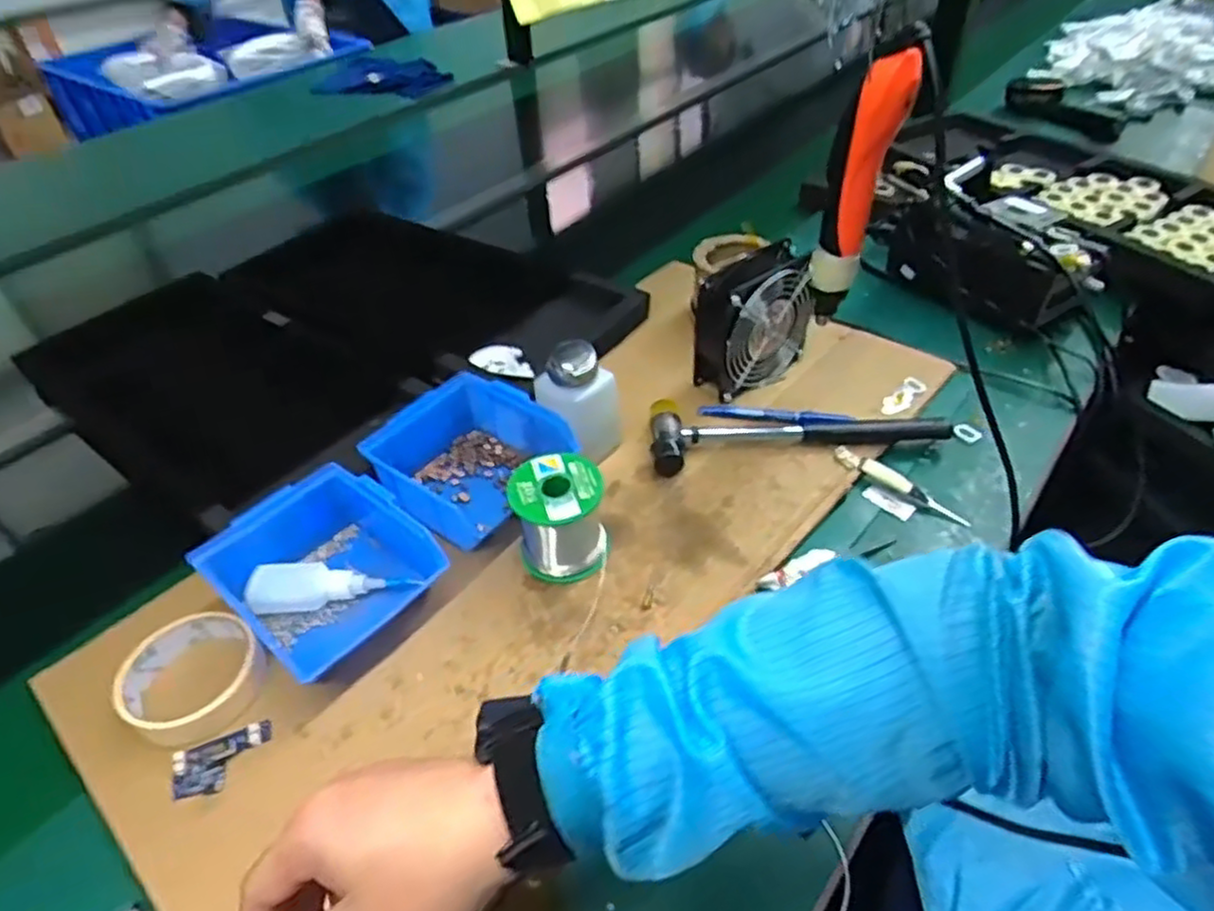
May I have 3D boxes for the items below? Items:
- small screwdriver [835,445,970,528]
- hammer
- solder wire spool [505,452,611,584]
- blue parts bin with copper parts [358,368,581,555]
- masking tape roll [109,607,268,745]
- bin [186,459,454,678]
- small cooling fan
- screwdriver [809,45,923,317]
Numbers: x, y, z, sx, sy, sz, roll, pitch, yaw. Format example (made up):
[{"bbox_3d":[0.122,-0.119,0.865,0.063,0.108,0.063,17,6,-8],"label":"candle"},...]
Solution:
[{"bbox_3d":[0.244,0.024,0.598,0.117,0.013,0.018,33,51,21],"label":"small screwdriver"},{"bbox_3d":[0.167,-0.025,0.640,0.260,0.031,0.075,-6,45,-3],"label":"hammer"},{"bbox_3d":[-0.035,0.047,0.541,0.068,0.070,0.067,-8,45,-5],"label":"solder wire spool"},{"bbox_3d":[-0.116,0.006,0.601,0.130,0.074,0.131,32,55,30],"label":"blue parts bin with copper parts"},{"bbox_3d":[-0.282,0.147,0.488,0.086,0.023,0.088,-1,44,1],"label":"masking tape roll"},{"bbox_3d":[-0.202,0.083,0.521,0.134,0.060,0.130,29,53,28],"label":"bin"},{"bbox_3d":[0.139,-0.125,0.670,0.121,0.115,0.058,-27,50,-22],"label":"small cooling fan"},{"bbox_3d":[0.186,-0.192,0.532,0.047,0.198,0.034,9,46,12],"label":"screwdriver"}]

